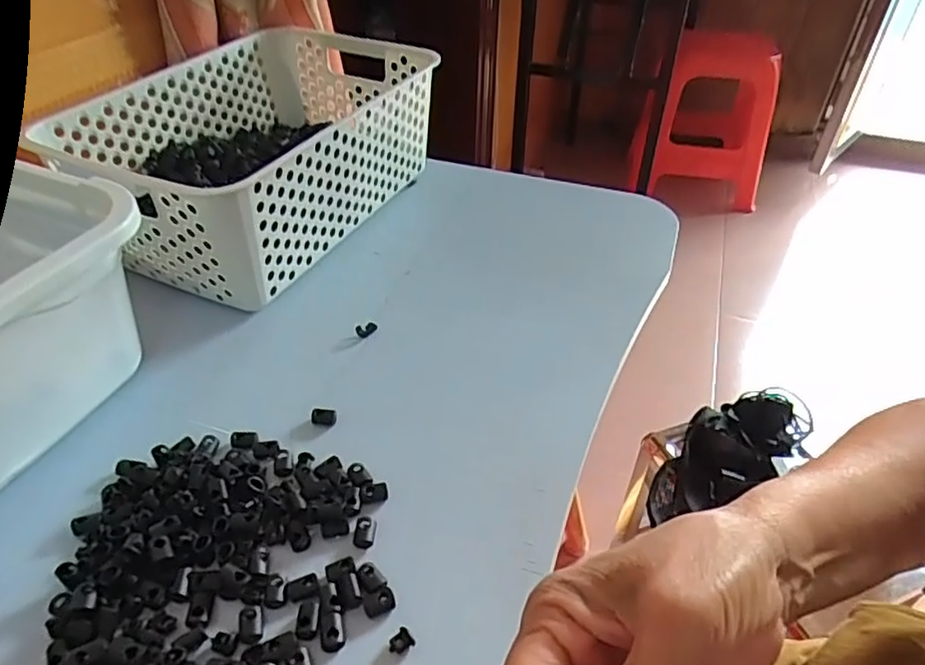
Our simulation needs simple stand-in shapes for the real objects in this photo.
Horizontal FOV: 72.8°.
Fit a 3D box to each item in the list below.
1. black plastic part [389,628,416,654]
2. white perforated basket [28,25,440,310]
[{"bbox_3d":[-0.029,0.144,0.291,0.012,0.004,0.012,1,40,-1],"label":"black plastic part"},{"bbox_3d":[-0.175,-0.165,0.560,0.201,0.110,0.306,20,44,20],"label":"white perforated basket"}]

